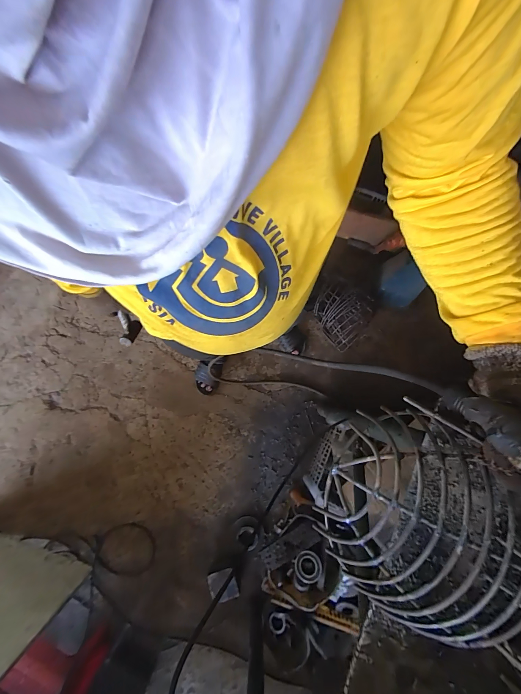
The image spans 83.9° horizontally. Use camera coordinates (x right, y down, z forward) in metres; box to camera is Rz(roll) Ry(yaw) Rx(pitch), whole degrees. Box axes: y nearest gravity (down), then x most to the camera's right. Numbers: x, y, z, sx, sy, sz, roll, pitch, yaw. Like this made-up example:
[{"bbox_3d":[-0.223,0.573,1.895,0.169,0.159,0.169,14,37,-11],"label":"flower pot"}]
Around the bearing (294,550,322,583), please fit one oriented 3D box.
[{"bbox_3d":[0.162,0.749,0.989,0.090,0.016,0.090,-4,64,9],"label":"bearing"}]

